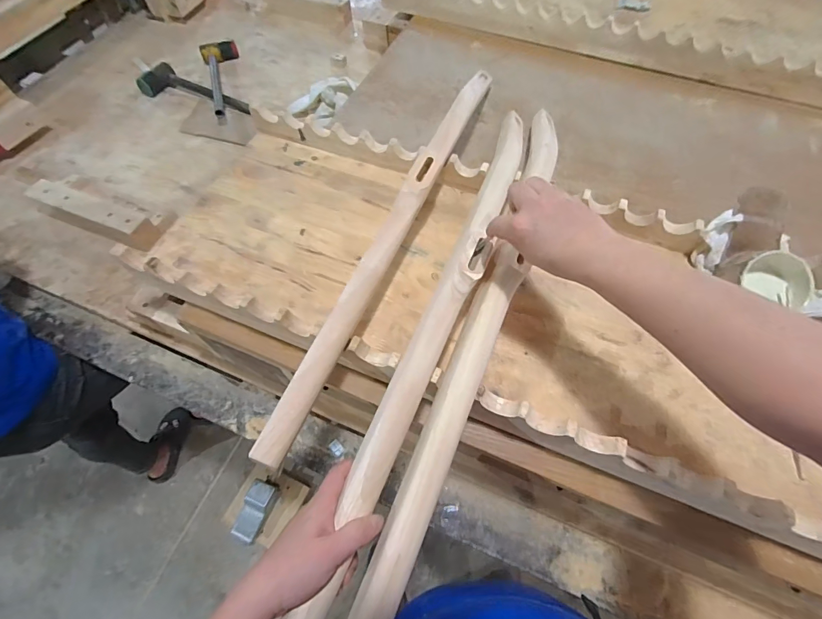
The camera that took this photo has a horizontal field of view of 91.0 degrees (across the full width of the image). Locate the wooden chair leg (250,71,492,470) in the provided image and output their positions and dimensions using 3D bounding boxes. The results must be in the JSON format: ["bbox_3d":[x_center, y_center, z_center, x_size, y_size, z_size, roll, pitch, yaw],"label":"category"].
[{"bbox_3d":[-0.014,-0.118,0.531,0.033,0.033,0.660,21,64,12],"label":"wooden chair leg"}]

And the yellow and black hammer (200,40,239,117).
[{"bbox_3d":[-0.487,-0.611,1.071,0.098,0.050,0.321,-20,63,-9],"label":"yellow and black hammer"}]

